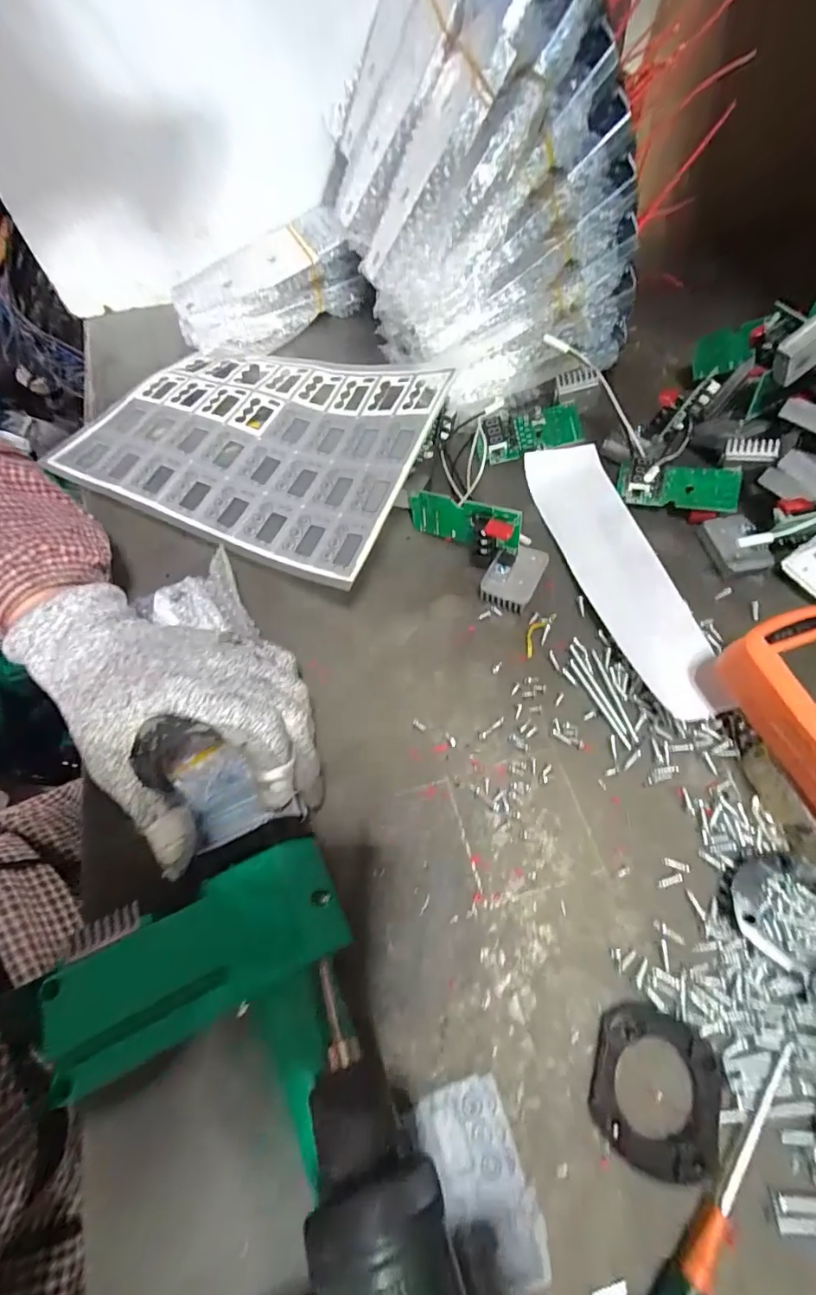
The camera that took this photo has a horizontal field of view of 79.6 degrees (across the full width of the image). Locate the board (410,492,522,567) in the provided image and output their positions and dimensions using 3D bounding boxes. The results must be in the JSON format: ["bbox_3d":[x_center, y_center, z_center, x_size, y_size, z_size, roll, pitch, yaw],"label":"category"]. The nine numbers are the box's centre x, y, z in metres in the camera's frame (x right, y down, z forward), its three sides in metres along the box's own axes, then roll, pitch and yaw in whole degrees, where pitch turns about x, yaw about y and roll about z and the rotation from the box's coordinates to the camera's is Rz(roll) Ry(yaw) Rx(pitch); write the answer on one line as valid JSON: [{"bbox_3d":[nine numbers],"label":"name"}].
[{"bbox_3d":[0.036,-0.082,0.329,0.078,0.035,0.019,23,66,27],"label":"board"}]

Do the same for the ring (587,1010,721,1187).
[{"bbox_3d":[0.110,0.194,0.215,0.051,0.012,0.056,0,65,0],"label":"ring"}]

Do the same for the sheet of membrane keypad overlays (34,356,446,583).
[{"bbox_3d":[-0.117,-0.157,0.363,0.263,0.028,0.172,22,71,16],"label":"sheet of membrane keypad overlays"}]

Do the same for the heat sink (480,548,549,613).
[{"bbox_3d":[0.072,-0.048,0.329,0.032,0.019,0.045,27,68,13],"label":"heat sink"}]

